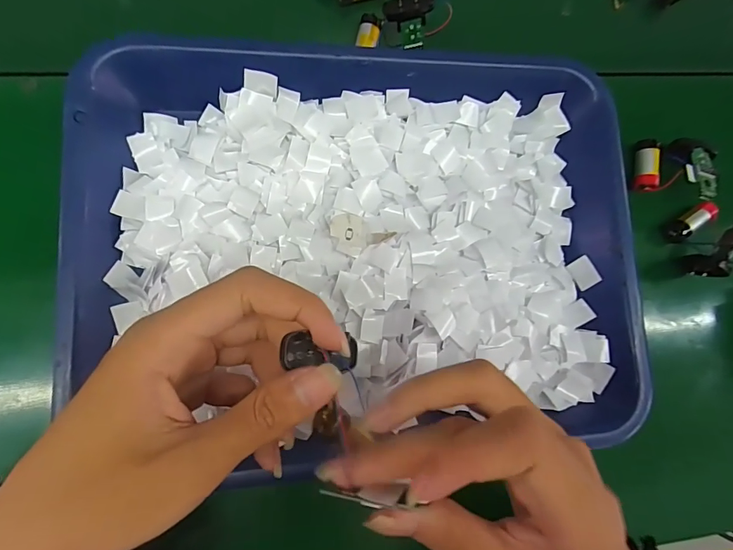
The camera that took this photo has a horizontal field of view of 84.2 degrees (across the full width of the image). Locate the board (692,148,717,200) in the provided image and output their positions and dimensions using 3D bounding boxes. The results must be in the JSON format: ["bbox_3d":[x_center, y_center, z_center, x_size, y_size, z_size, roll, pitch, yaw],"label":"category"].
[{"bbox_3d":[0.241,-0.073,0.289,0.015,0.006,0.047,17,64,-5],"label":"board"}]

